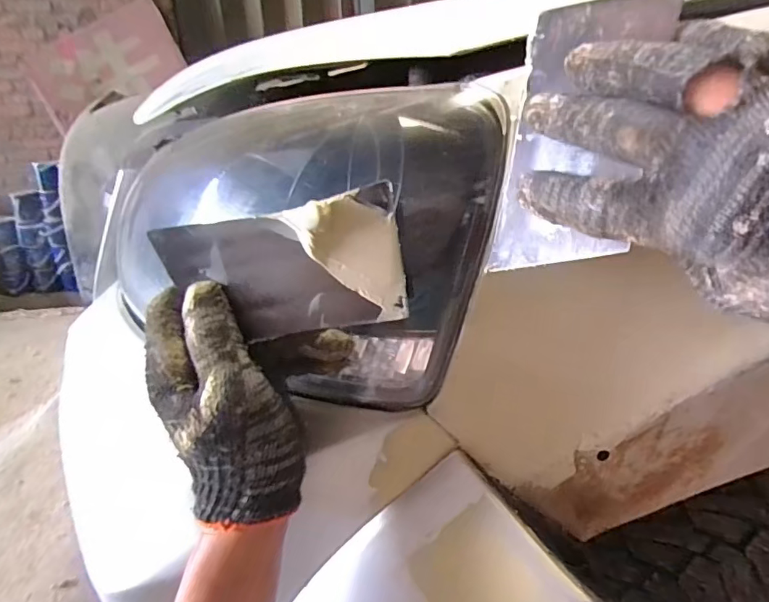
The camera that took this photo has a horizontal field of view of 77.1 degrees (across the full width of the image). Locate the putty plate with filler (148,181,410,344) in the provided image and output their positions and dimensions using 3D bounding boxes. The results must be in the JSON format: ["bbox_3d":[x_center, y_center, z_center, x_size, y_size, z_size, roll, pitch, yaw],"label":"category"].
[{"bbox_3d":[-0.055,-0.019,0.255,0.128,0.068,0.017,-1,21,4],"label":"putty plate with filler"}]

